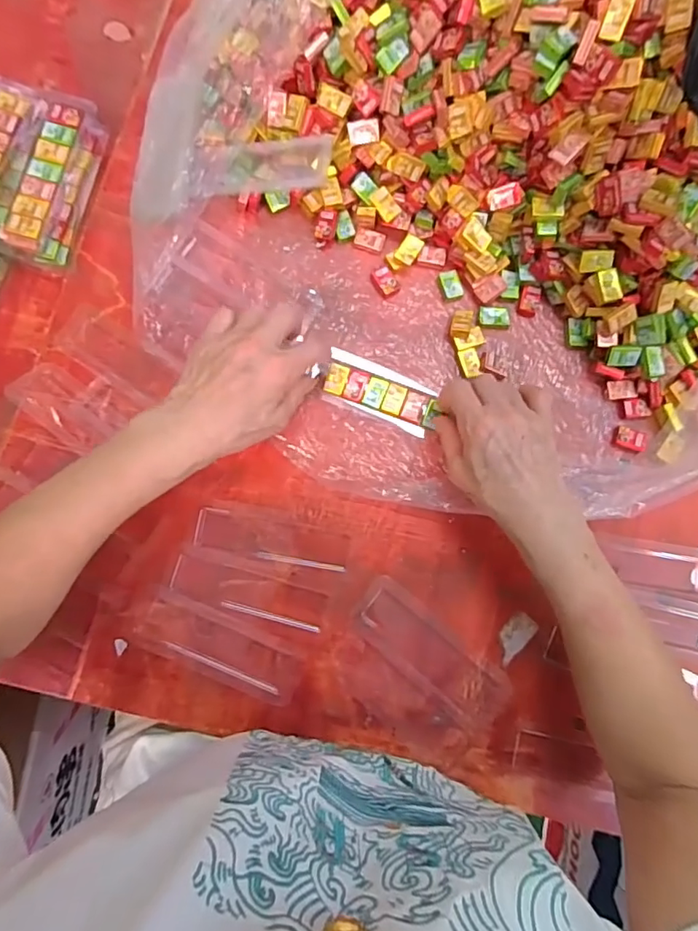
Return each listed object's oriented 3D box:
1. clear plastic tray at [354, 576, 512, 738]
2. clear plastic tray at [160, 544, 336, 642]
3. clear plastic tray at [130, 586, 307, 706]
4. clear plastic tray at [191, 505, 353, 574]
[{"bbox_3d":[0.066,0.153,0.425,0.138,0.007,0.052,42,81,3],"label":"clear plastic tray"},{"bbox_3d":[-0.080,0.102,0.421,0.128,0.007,0.042,18,81,-1],"label":"clear plastic tray"},{"bbox_3d":[-0.100,0.141,0.414,0.130,0.006,0.048,22,81,0],"label":"clear plastic tray"},{"bbox_3d":[-0.061,0.060,0.429,0.124,0.006,0.034,12,81,-2],"label":"clear plastic tray"}]

